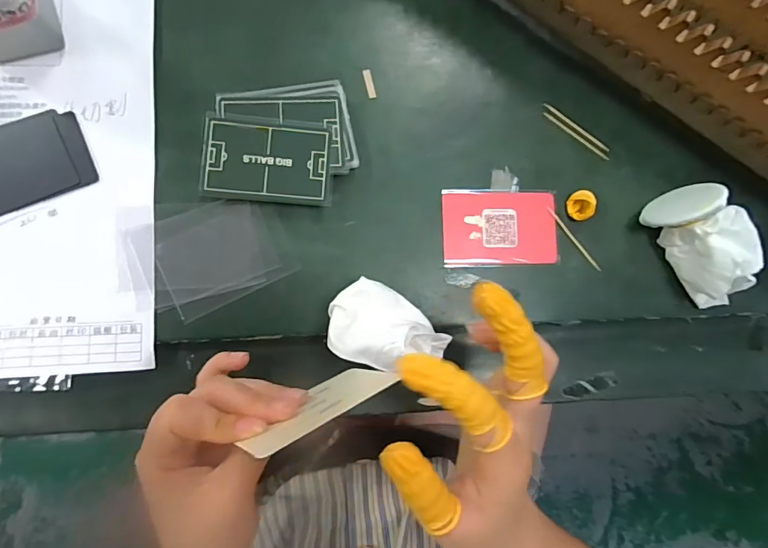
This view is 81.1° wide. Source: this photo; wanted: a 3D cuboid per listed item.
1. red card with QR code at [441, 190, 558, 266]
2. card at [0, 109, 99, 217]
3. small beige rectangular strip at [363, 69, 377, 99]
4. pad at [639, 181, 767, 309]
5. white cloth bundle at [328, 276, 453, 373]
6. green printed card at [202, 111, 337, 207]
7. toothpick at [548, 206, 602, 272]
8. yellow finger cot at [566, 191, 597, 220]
[{"bbox_3d":[0.086,-0.034,0.335,0.085,0.004,0.057,0,84,-6],"label":"red card with QR code"},{"bbox_3d":[-0.251,-0.073,0.303,0.096,0.004,0.060,-22,87,-7],"label":"card"},{"bbox_3d":[-0.011,-0.142,0.334,0.006,0.004,0.022,-14,86,-7],"label":"small beige rectangular strip"},{"bbox_3d":[0.235,-0.021,0.324,0.051,0.045,0.092,-34,89,-8],"label":"pad"},{"bbox_3d":[0.004,0.037,0.302,0.081,0.034,0.051,19,83,-4],"label":"white cloth bundle"},{"bbox_3d":[-0.079,-0.078,0.308,0.087,0.004,0.055,3,86,-6],"label":"green printed card"},{"bbox_3d":[0.144,-0.026,0.336,0.004,0.004,0.060,-39,89,-8],"label":"toothpick"},{"bbox_3d":[0.147,-0.051,0.332,0.016,0.015,0.021,-24,87,-8],"label":"yellow finger cot"}]

